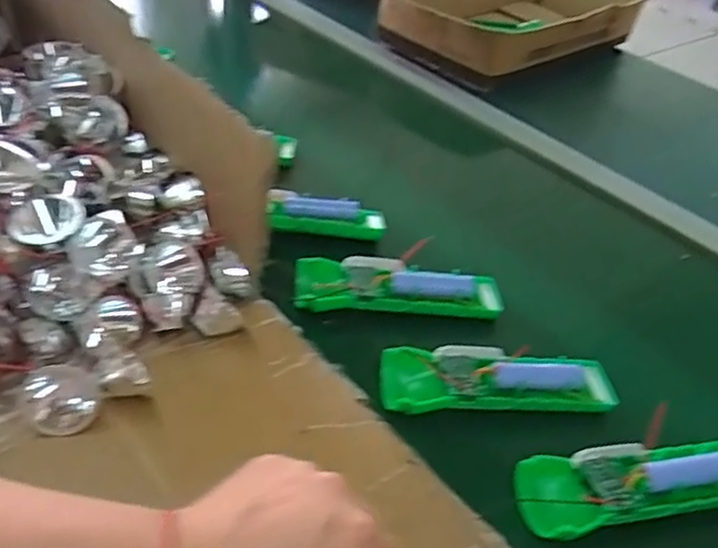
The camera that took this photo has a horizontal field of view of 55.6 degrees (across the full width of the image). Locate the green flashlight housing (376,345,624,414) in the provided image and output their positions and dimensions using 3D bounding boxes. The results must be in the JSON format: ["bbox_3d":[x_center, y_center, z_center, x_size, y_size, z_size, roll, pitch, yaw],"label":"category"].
[{"bbox_3d":[0.099,0.074,0.490,0.166,0.022,0.050,0,41,-7],"label":"green flashlight housing"}]

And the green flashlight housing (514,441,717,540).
[{"bbox_3d":[0.174,0.131,0.427,0.167,0.020,0.050,-5,42,-12],"label":"green flashlight housing"}]

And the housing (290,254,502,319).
[{"bbox_3d":[0.033,0.010,0.561,0.168,0.023,0.049,3,41,-4],"label":"housing"}]

